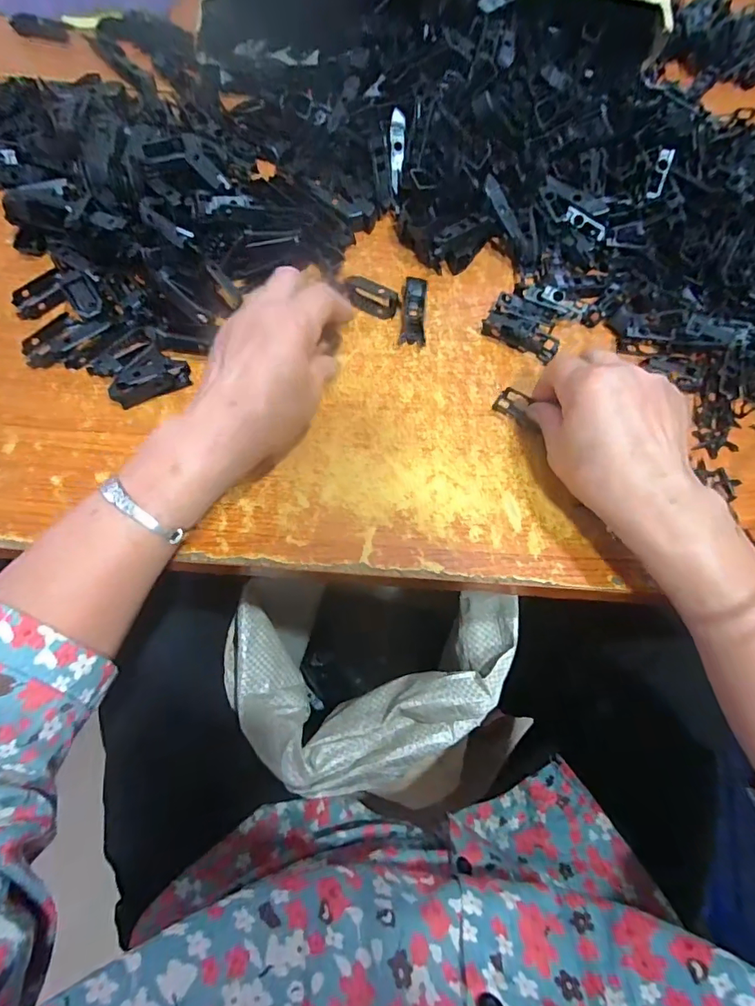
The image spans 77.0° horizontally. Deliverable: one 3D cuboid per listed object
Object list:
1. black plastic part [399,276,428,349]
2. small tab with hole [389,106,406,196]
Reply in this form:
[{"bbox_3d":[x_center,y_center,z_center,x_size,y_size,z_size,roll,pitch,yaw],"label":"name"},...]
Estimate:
[{"bbox_3d":[0.030,-0.158,0.389,0.019,0.011,0.062,4,67,0],"label":"black plastic part"},{"bbox_3d":[0.017,-0.307,0.416,0.012,0.005,0.062,0,103,-2],"label":"small tab with hole"}]

